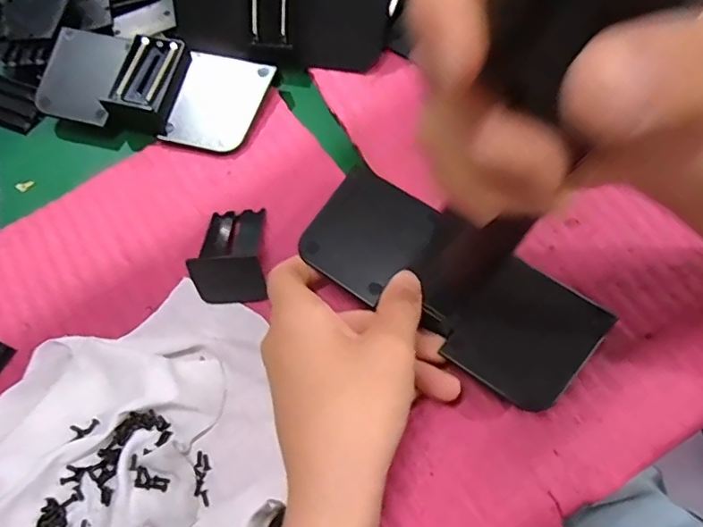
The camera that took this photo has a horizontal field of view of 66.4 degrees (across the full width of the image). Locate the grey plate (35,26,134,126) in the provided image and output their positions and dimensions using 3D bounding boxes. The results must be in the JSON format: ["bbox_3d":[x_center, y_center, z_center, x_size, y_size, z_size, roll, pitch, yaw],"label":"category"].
[{"bbox_3d":[-0.189,-0.132,0.376,0.055,0.004,0.068,11,79,5],"label":"grey plate"}]

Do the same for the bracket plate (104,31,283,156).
[{"bbox_3d":[-0.111,-0.114,0.364,0.102,0.022,0.068,14,80,3],"label":"bracket plate"}]

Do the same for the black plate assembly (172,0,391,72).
[{"bbox_3d":[-0.055,-0.175,0.370,0.162,0.012,0.067,10,105,12],"label":"black plate assembly"}]

